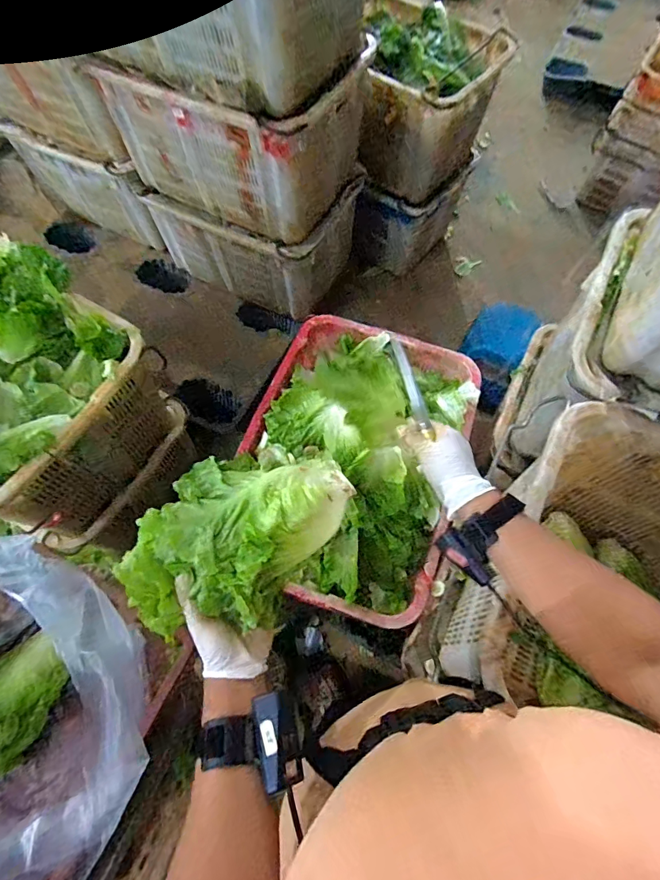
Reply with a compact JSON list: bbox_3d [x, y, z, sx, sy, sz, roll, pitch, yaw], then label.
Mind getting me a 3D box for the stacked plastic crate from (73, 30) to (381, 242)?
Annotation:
[{"bbox_3d":[-0.248,-0.851,1.147,0.611,0.319,0.362,28,68,11],"label":"stacked plastic crate"}]

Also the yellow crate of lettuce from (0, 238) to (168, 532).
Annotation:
[{"bbox_3d":[-0.766,-0.137,0.943,0.669,0.372,0.485,27,68,11],"label":"yellow crate of lettuce"}]

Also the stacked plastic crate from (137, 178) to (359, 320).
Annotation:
[{"bbox_3d":[-0.234,-0.746,1.474,0.621,0.338,0.435,28,68,11],"label":"stacked plastic crate"}]

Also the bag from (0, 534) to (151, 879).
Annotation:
[{"bbox_3d":[-0.422,0.344,0.529,0.357,0.276,0.346,-18,67,-9],"label":"bag"}]

